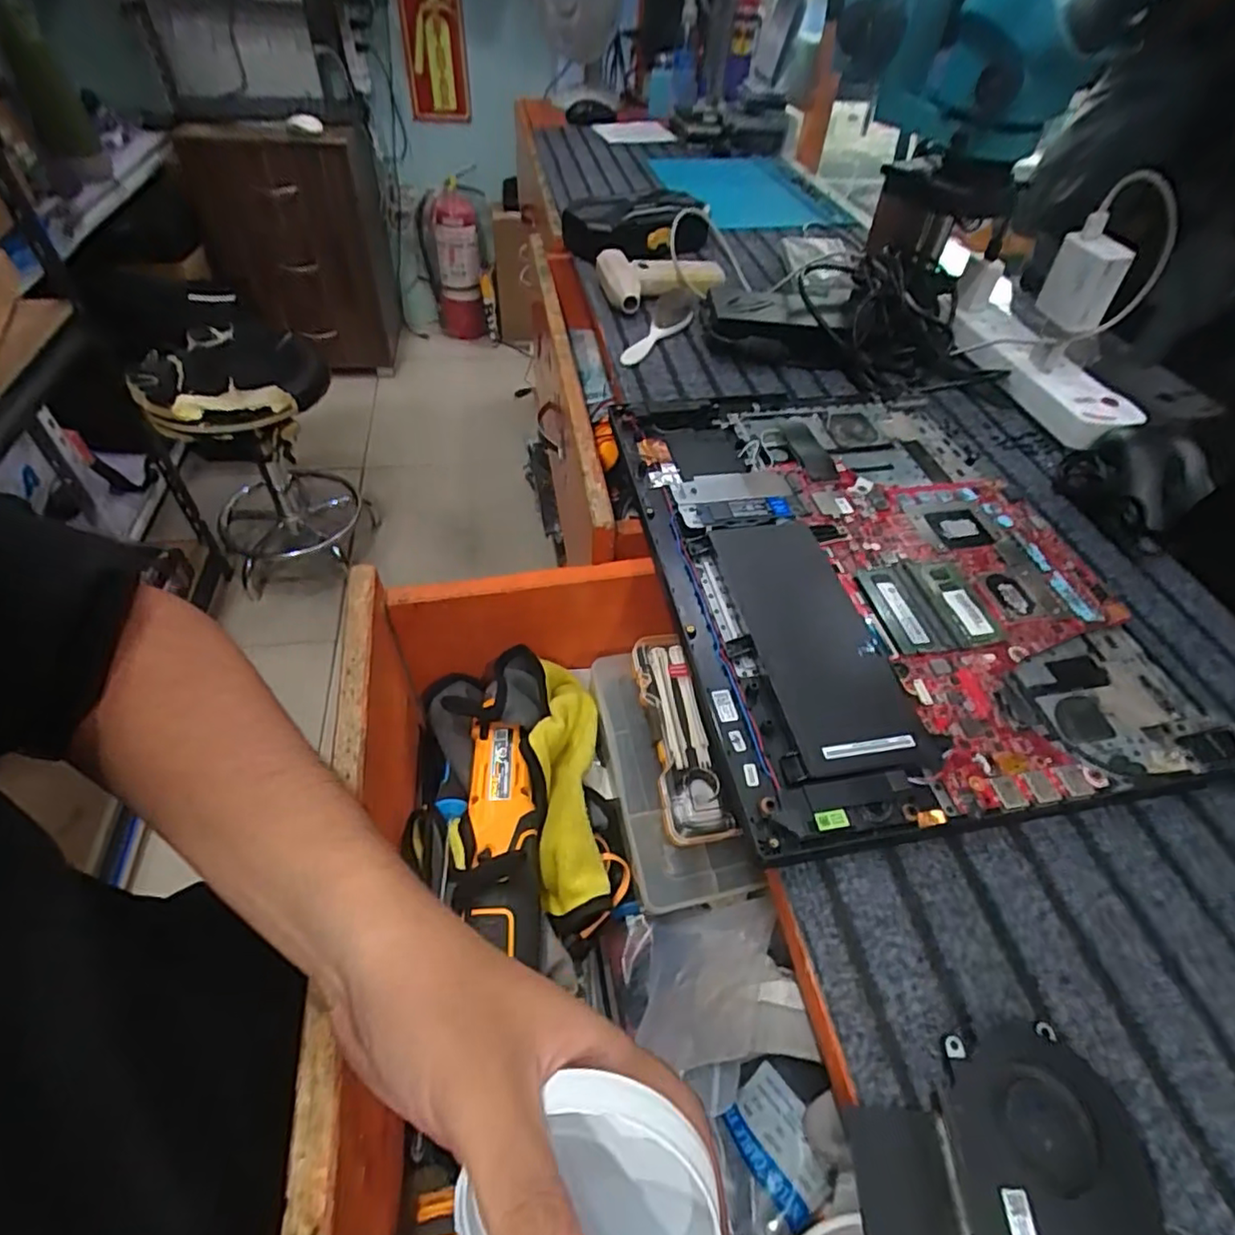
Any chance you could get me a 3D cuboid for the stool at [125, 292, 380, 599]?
[{"bbox_3d":[-0.731,-0.336,1.351,0.313,0.461,0.322,-11,50,-14],"label":"stool"}]

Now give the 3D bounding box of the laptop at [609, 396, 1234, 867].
[{"bbox_3d":[0.173,-0.045,0.439,0.287,0.018,0.379,-6,49,-10],"label":"laptop"}]

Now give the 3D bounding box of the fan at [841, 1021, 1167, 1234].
[{"bbox_3d":[0.143,0.204,0.233,0.108,0.009,0.084,-1,49,-6],"label":"fan"}]

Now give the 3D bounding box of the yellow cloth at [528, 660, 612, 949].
[{"bbox_3d":[-0.036,0.116,0.450,0.049,0.038,0.198,-2,49,-6],"label":"yellow cloth"}]

